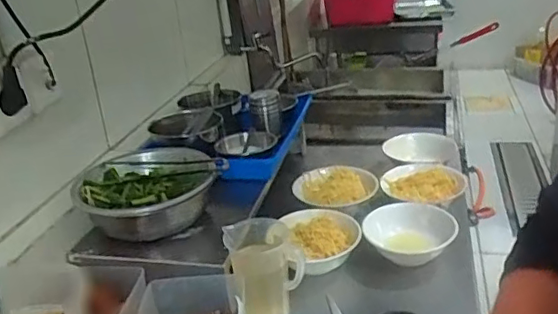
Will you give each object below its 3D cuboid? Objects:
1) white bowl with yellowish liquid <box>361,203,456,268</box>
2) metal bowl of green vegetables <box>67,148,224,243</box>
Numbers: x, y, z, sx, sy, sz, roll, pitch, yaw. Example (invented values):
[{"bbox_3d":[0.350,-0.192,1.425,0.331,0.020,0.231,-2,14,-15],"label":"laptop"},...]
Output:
[{"bbox_3d":[0.223,0.126,0.959,0.145,0.051,0.151,-5,24,2],"label":"white bowl with yellowish liquid"},{"bbox_3d":[-0.213,0.058,0.915,0.202,0.085,0.235,-20,28,-29],"label":"metal bowl of green vegetables"}]

